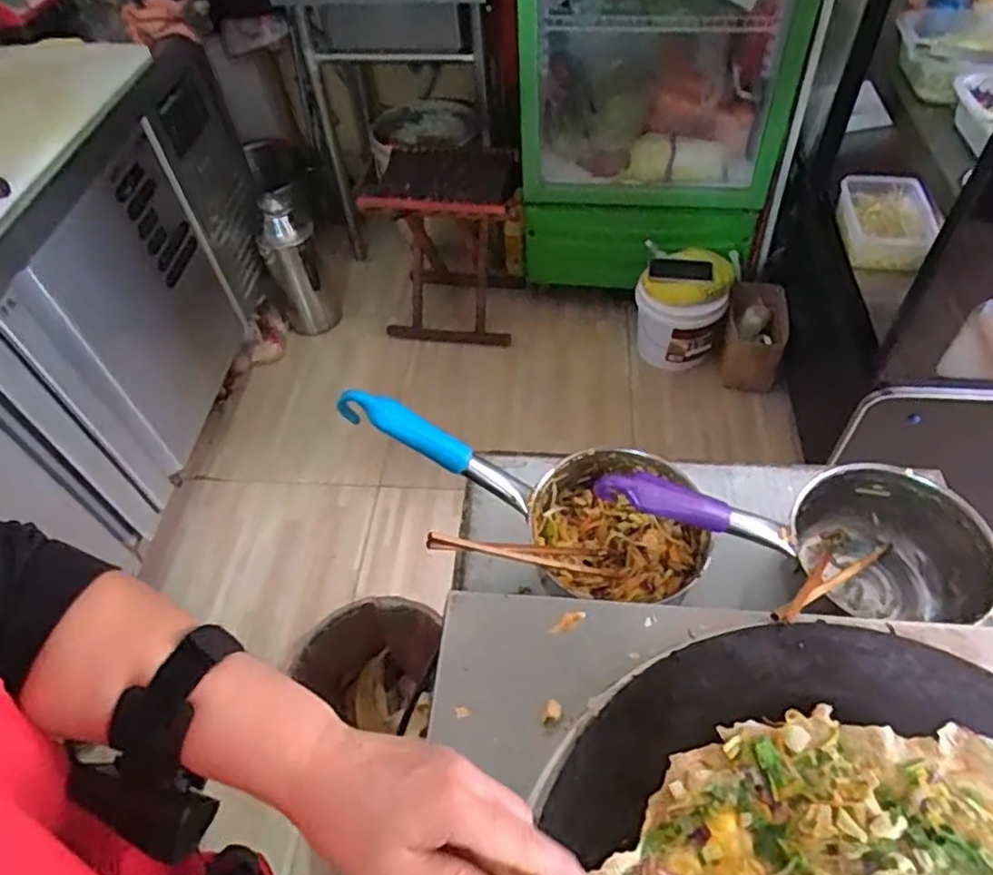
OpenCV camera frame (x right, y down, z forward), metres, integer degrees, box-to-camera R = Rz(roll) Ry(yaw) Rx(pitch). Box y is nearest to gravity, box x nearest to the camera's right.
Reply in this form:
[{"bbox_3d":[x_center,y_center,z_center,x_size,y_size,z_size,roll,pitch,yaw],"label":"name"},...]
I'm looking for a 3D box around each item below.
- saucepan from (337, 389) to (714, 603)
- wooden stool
[{"bbox_3d":[0.027,0.043,0.607,0.342,0.081,0.126,27,51,-19],"label":"saucepan"},{"bbox_3d":[-0.134,-0.493,1.754,0.367,0.435,0.277,1,53,4],"label":"wooden stool"}]

